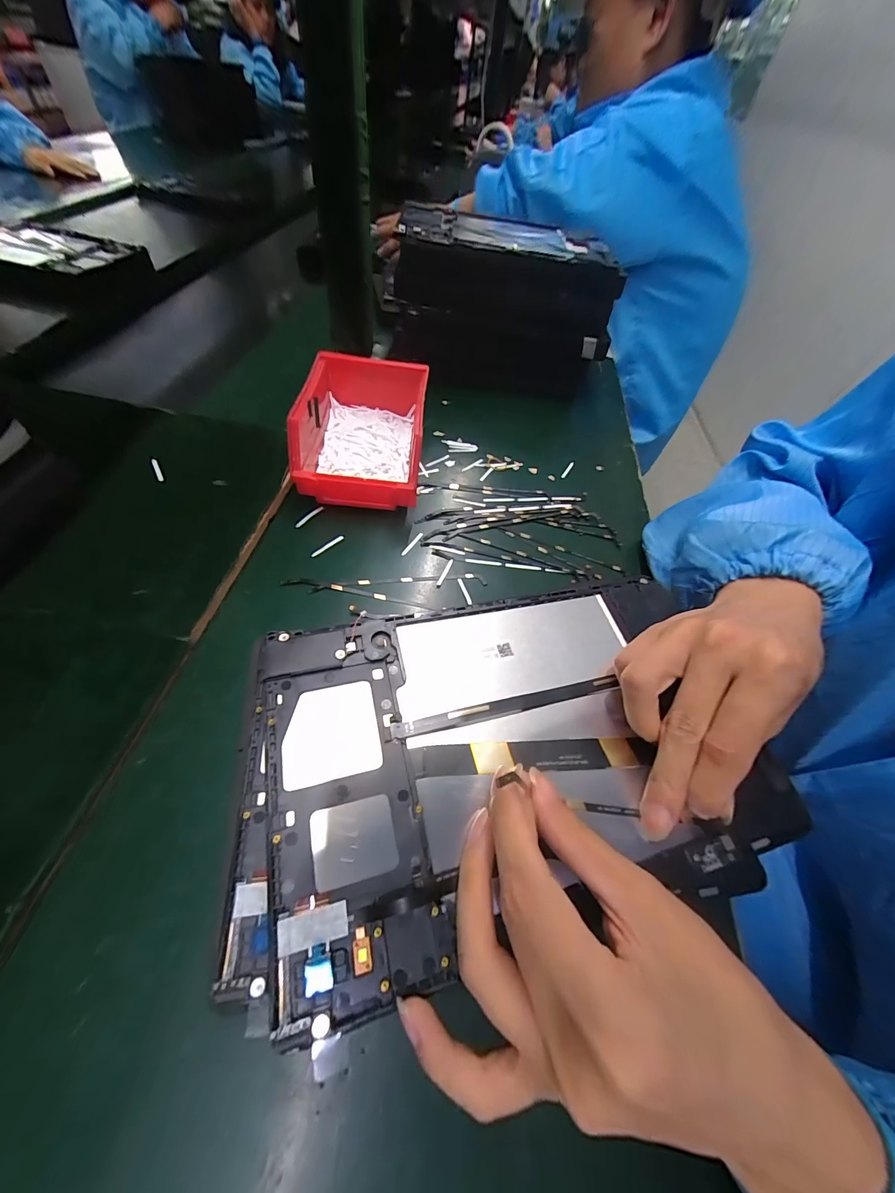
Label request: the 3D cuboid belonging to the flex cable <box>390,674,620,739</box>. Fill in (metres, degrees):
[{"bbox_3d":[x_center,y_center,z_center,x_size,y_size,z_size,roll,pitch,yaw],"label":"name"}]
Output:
[{"bbox_3d":[0.032,0.054,0.194,0.120,0.005,0.007,-8,55,-16],"label":"flex cable"}]

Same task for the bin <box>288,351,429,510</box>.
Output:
[{"bbox_3d":[-0.078,-0.148,0.362,0.112,0.077,0.140,4,55,-5],"label":"bin"}]

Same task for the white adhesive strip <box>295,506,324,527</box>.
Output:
[{"bbox_3d":[-0.122,-0.071,0.342,0.004,0.006,0.031,32,58,17],"label":"white adhesive strip"}]

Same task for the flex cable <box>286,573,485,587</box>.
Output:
[{"bbox_3d":[-0.048,-0.014,0.312,0.160,0.005,0.011,-2,56,-9],"label":"flex cable"}]

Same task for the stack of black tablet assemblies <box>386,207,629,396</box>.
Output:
[{"bbox_3d":[0.062,-0.360,0.486,0.248,0.144,0.171,5,55,-4],"label":"stack of black tablet assemblies"}]

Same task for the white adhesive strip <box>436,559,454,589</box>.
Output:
[{"bbox_3d":[-0.002,-0.021,0.325,0.005,0.004,0.033,20,55,9],"label":"white adhesive strip"}]

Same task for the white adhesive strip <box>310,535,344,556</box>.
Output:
[{"bbox_3d":[-0.101,-0.043,0.328,0.005,0.004,0.032,44,64,12],"label":"white adhesive strip"}]

